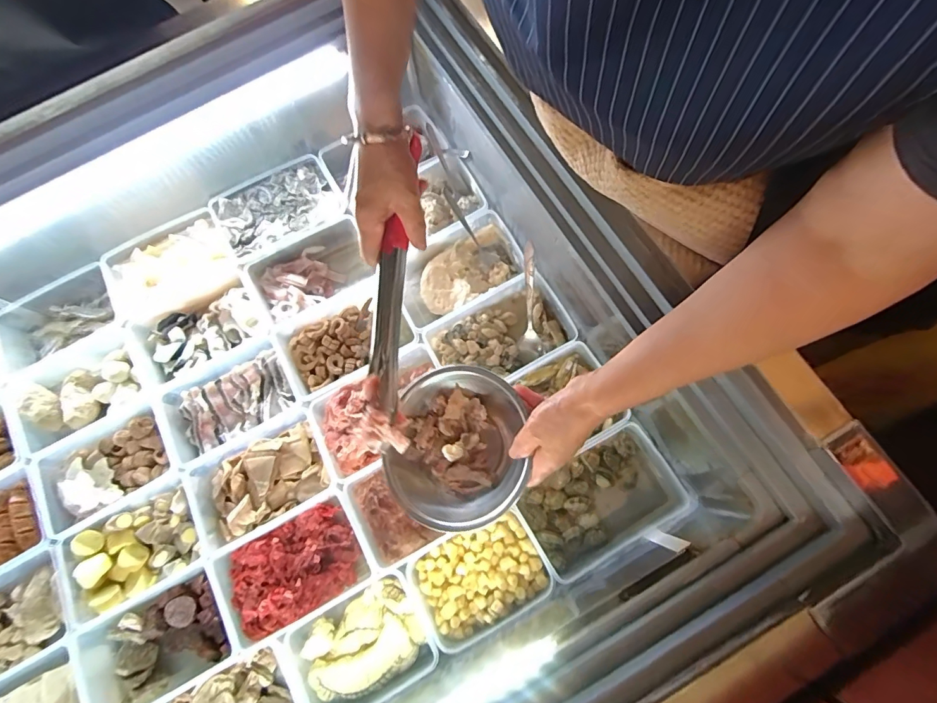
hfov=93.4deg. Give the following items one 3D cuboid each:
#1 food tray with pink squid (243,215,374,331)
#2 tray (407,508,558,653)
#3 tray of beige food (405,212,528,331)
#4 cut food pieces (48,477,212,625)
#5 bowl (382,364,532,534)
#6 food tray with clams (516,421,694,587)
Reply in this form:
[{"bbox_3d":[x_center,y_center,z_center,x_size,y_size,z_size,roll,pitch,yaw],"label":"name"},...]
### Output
[{"bbox_3d":[-0.239,-0.116,0.705,0.184,0.082,0.121,-28,77,-7],"label":"food tray with pink squid"},{"bbox_3d":[0.014,0.279,0.549,0.161,0.043,0.111,-28,78,-7],"label":"tray"},{"bbox_3d":[-0.016,-0.115,0.669,0.182,0.062,0.118,-29,78,-7],"label":"tray of beige food"},{"bbox_3d":[-0.438,0.262,0.591,0.169,0.032,0.127,-29,78,-7],"label":"cut food pieces"},{"bbox_3d":[-0.011,0.105,0.492,0.164,0.068,0.166,16,82,15],"label":"bowl"},{"bbox_3d":[0.163,0.188,0.563,0.188,0.067,0.113,-30,78,-7],"label":"food tray with clams"}]

